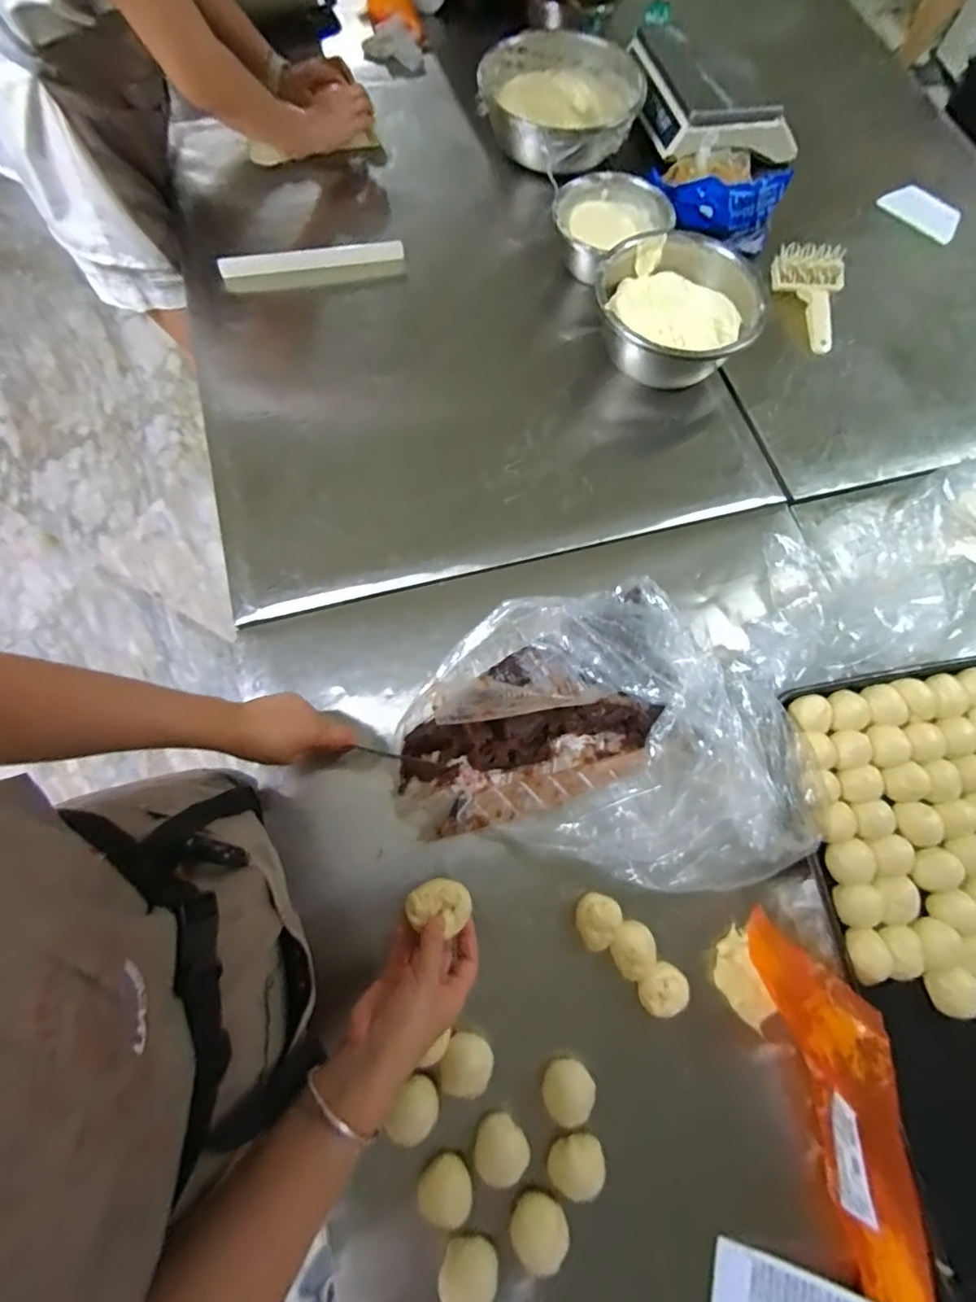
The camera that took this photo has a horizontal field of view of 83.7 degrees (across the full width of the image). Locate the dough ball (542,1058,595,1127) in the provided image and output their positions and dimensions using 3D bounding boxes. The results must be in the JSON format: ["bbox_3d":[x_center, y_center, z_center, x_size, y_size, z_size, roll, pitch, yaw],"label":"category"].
[{"bbox_3d":[0.081,0.445,0.552,0.051,0.032,0.047,1,71,-2],"label":"dough ball"}]

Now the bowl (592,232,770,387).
[{"bbox_3d":[0.285,-0.525,0.855,0.229,0.112,0.249,1,71,-2],"label":"bowl"}]

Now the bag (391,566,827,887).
[{"bbox_3d":[0.120,0.099,0.626,0.435,0.114,0.341,-6,71,-5],"label":"bag"}]

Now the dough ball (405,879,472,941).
[{"bbox_3d":[-0.046,0.237,0.509,0.059,0.023,0.044,10,71,1],"label":"dough ball"}]

